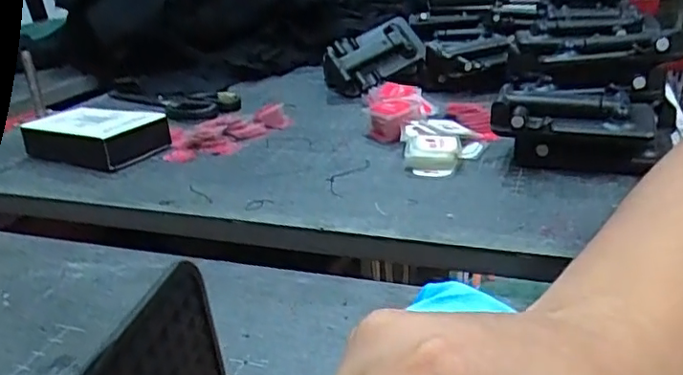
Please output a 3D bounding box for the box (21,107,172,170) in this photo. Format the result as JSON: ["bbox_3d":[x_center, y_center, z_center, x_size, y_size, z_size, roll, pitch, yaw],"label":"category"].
[{"bbox_3d":[-0.225,-0.048,0.533,0.125,0.035,0.069,8,27,27],"label":"box"}]

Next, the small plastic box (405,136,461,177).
[{"bbox_3d":[0.070,-0.025,0.456,0.040,0.015,0.049,2,24,14],"label":"small plastic box"}]

